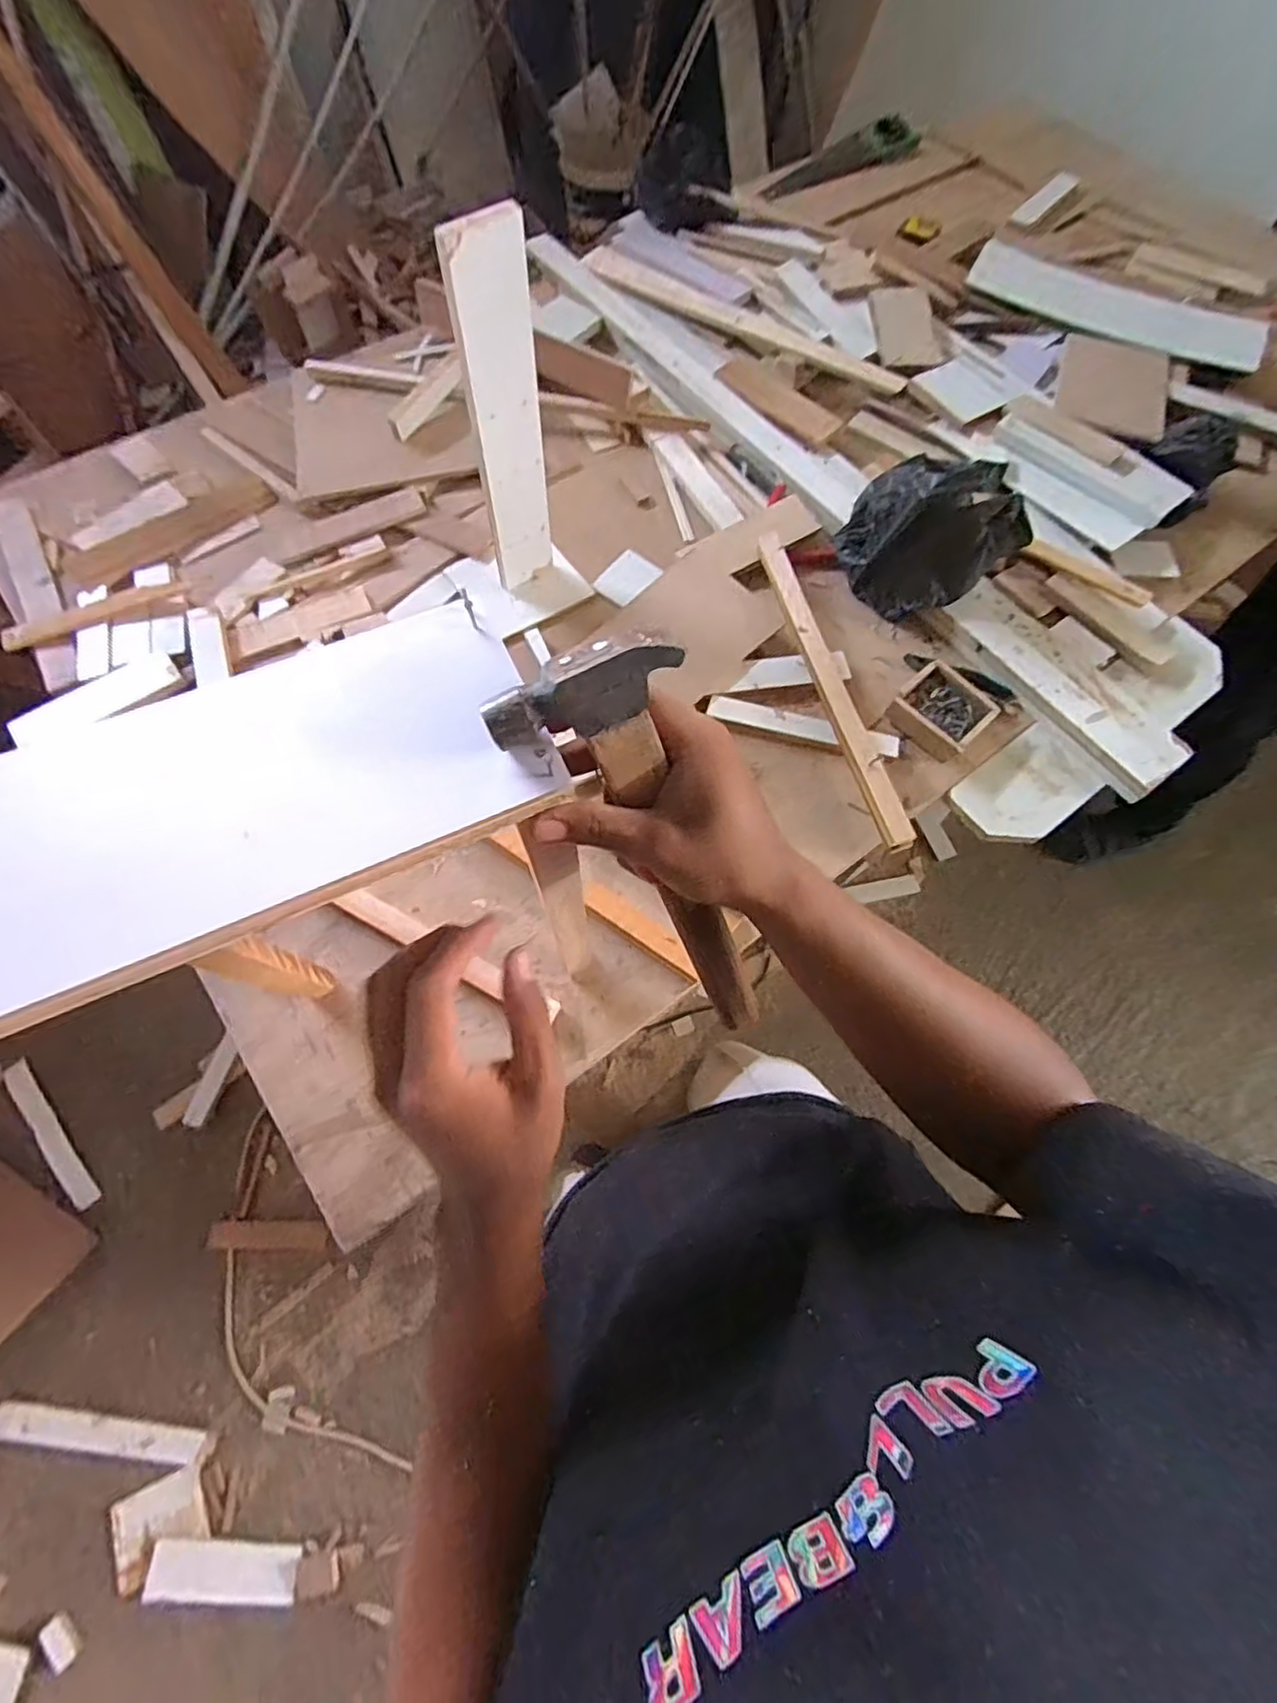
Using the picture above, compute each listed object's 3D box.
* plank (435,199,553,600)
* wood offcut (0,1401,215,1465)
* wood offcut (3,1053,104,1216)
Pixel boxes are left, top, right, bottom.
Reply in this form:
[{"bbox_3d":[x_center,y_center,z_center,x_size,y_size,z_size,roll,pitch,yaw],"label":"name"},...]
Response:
[{"bbox_3d":[-0.143,-0.463,0.745,0.086,0.392,0.021,-31,72,-15],"label":"plank"},{"bbox_3d":[-0.917,0.997,1.128,0.364,0.035,0.046,9,67,1],"label":"wood offcut"},{"bbox_3d":[-1.180,0.568,1.327,0.050,0.015,0.331,-37,79,-15],"label":"wood offcut"}]

